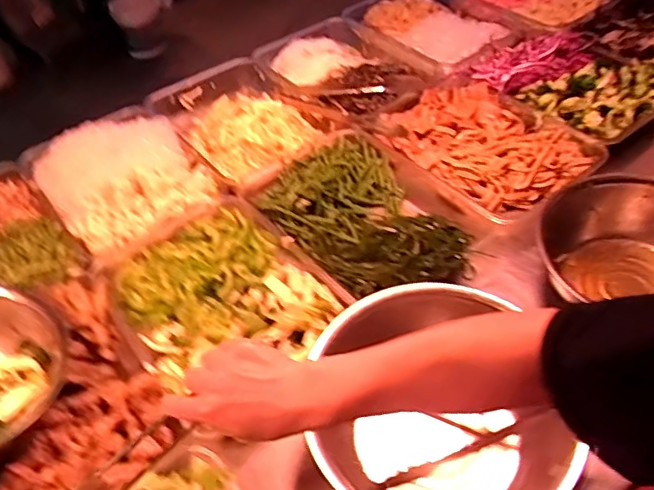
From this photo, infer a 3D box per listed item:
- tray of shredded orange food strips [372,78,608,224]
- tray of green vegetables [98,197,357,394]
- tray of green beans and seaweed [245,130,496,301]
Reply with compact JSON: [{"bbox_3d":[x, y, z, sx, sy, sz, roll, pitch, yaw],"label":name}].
[{"bbox_3d":[0.266,-0.173,1.007,0.265,0.057,0.347,-35,53,-24],"label":"tray of shredded orange food strips"},{"bbox_3d":[-0.151,0.071,0.807,0.261,0.073,0.346,-30,51,-21],"label":"tray of green vegetables"},{"bbox_3d":[0.071,-0.045,0.900,0.259,0.064,0.354,-34,52,-24],"label":"tray of green beans and seaweed"}]

